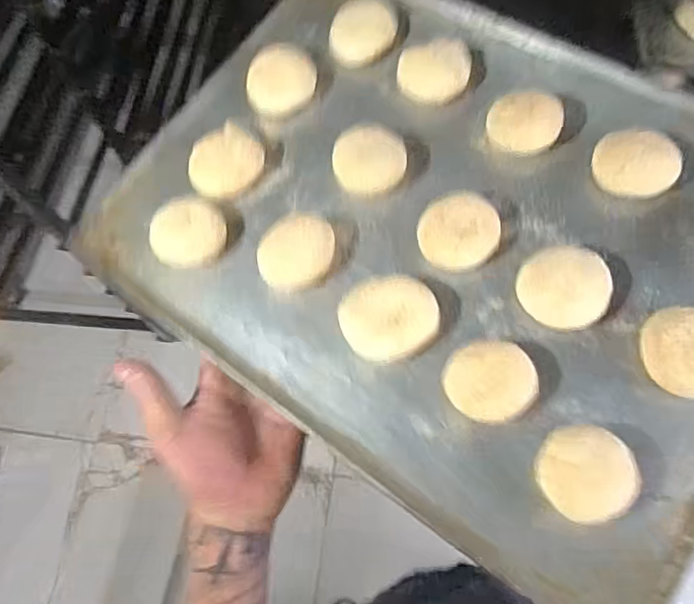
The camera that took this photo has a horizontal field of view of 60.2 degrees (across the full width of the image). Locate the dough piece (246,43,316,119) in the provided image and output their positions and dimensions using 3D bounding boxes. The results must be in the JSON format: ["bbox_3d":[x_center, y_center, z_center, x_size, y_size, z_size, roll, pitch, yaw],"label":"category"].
[{"bbox_3d":[-0.052,-0.175,0.473,0.052,0.027,0.046,6,68,4],"label":"dough piece"}]

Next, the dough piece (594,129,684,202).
[{"bbox_3d":[0.193,-0.092,0.399,0.053,0.019,0.041,20,70,10],"label":"dough piece"}]

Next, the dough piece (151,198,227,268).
[{"bbox_3d":[-0.116,-0.051,0.434,0.053,0.018,0.049,-1,68,2],"label":"dough piece"}]

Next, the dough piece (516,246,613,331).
[{"bbox_3d":[0.138,-0.009,0.380,0.054,0.019,0.048,0,68,2],"label":"dough piece"}]

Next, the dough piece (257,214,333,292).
[{"bbox_3d":[-0.036,-0.036,0.421,0.055,0.020,0.044,-40,72,-13],"label":"dough piece"}]

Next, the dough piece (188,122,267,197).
[{"bbox_3d":[-0.093,-0.107,0.455,0.055,0.017,0.049,-40,72,-13],"label":"dough piece"}]

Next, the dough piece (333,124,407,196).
[{"bbox_3d":[0.017,-0.104,0.438,0.052,0.017,0.047,1,68,3],"label":"dough piece"}]

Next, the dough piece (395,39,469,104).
[{"bbox_3d":[0.066,-0.177,0.458,0.053,0.025,0.040,7,68,5],"label":"dough piece"}]

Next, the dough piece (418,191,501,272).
[{"bbox_3d":[0.075,-0.048,0.400,0.053,0.013,0.050,-1,68,2],"label":"dough piece"}]

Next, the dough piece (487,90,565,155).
[{"bbox_3d":[0.127,-0.128,0.425,0.050,0.020,0.039,3,68,3],"label":"dough piece"}]

